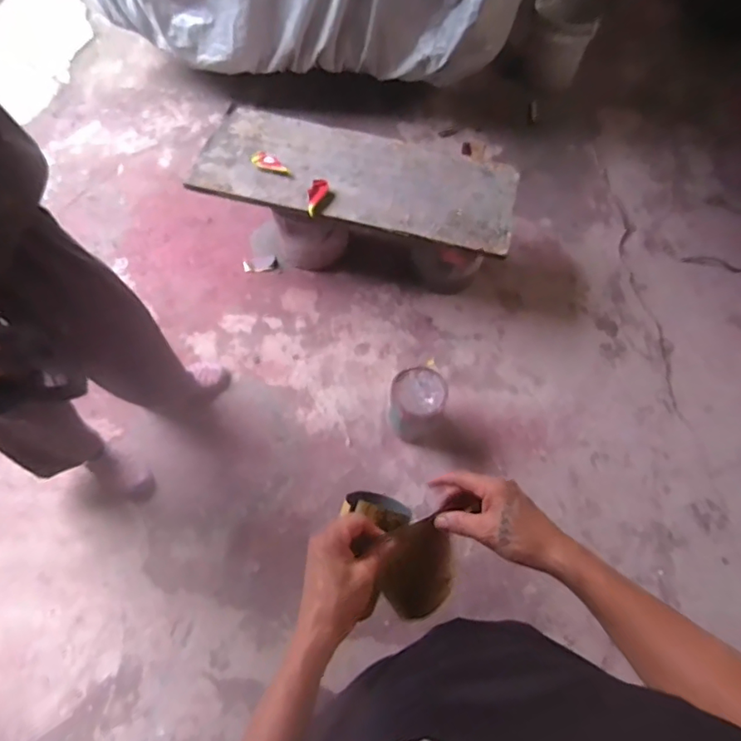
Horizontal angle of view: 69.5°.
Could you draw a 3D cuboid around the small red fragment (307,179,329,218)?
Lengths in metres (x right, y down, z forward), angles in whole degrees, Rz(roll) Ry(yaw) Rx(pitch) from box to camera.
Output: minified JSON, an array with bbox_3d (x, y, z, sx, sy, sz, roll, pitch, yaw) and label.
[{"bbox_3d":[-0.172,-0.542,1.670,0.057,0.026,0.133,17,75,5],"label":"small red fragment"}]

